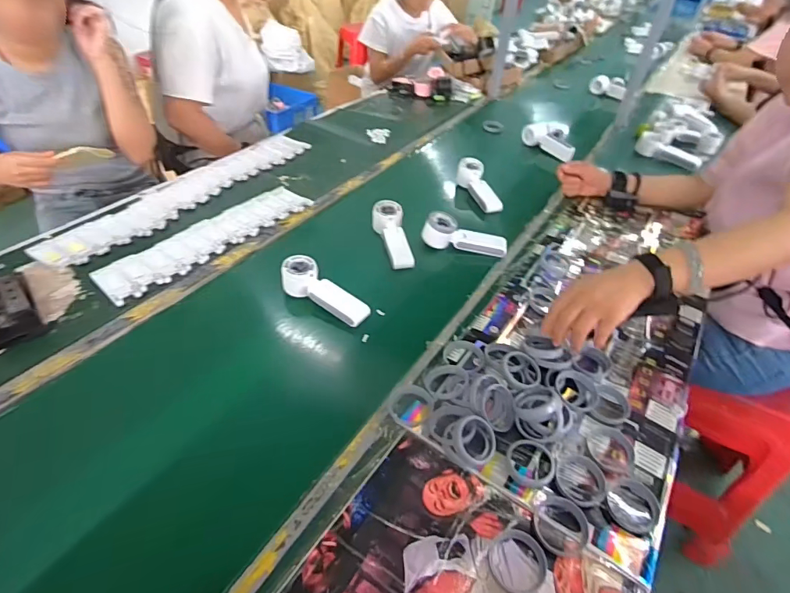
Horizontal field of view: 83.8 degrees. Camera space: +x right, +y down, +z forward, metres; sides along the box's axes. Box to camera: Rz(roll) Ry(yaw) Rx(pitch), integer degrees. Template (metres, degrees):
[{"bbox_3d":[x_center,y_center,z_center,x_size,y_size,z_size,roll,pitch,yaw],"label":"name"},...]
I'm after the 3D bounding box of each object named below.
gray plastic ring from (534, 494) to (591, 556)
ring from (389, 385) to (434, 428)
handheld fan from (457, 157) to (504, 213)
[{"bbox_3d":[0.183,0.253,0.488,0.059,0.007,0.059,2,42,-2],"label":"gray plastic ring"},{"bbox_3d":[0.020,0.145,0.588,0.061,0.012,0.056,2,42,-2],"label":"ring"},{"bbox_3d":[0.198,-0.258,1.039,0.062,0.044,0.171,-14,62,-18],"label":"handheld fan"}]

